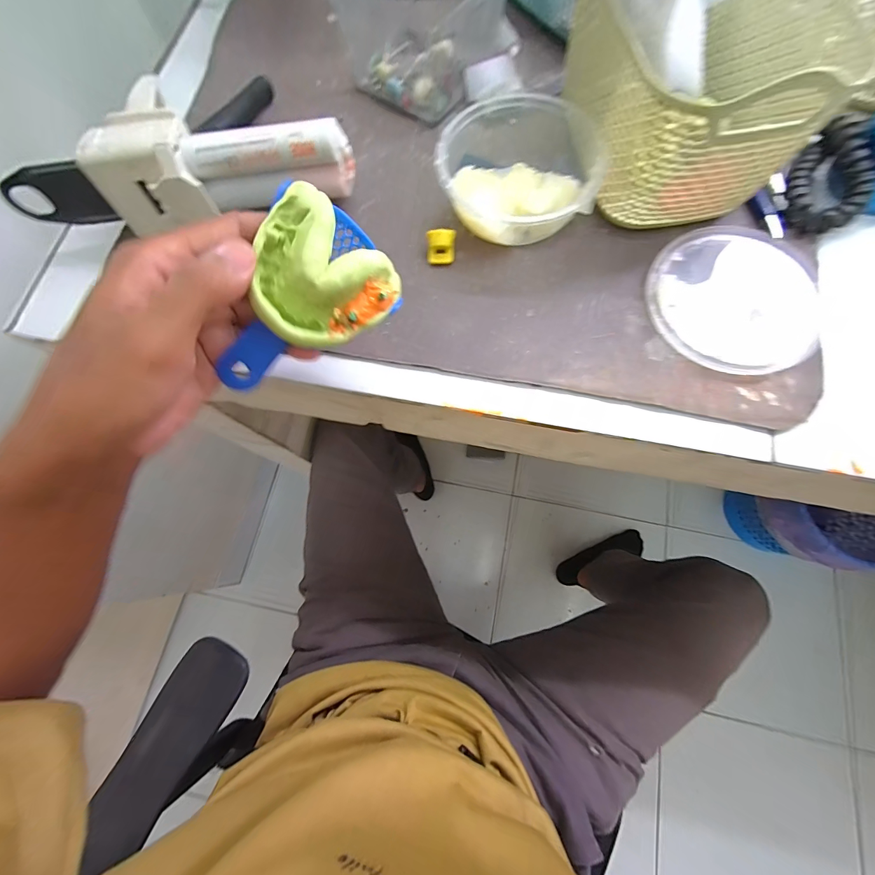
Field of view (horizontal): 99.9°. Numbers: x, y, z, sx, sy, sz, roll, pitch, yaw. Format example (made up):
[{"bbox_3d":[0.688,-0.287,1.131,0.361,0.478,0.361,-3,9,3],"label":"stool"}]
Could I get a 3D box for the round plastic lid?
[{"bbox_3d":[0.190,-0.089,0.236,0.099,0.006,0.103,-1,75,2],"label":"round plastic lid"}]

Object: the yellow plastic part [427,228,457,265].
[{"bbox_3d":[0.003,-0.129,0.249,0.019,0.016,0.016,-3,75,1],"label":"yellow plastic part"}]

